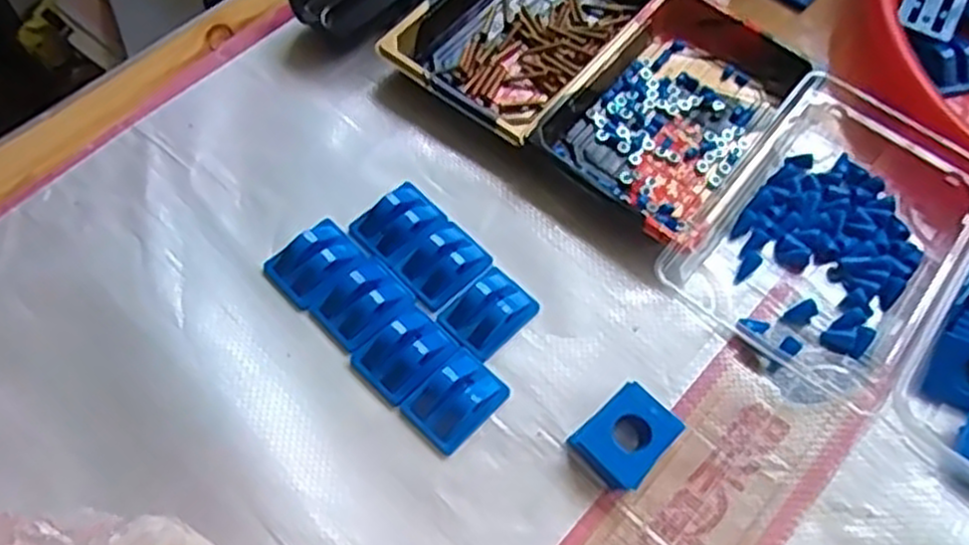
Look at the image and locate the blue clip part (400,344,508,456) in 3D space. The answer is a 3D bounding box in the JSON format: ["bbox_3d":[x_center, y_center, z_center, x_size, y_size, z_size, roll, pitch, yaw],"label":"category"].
[{"bbox_3d":[-0.013,0.059,0.375,0.034,0.015,0.045,41,68,18],"label":"blue clip part"}]

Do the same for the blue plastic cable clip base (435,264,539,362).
[{"bbox_3d":[0.003,0.018,0.398,0.045,0.014,0.034,-41,71,-21],"label":"blue plastic cable clip base"}]

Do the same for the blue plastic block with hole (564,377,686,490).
[{"bbox_3d":[0.066,0.077,0.368,0.036,0.015,0.042,42,68,18],"label":"blue plastic block with hole"}]

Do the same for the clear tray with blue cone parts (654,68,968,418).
[{"bbox_3d":[0.188,-0.027,0.415,0.122,0.026,0.168,36,66,16],"label":"clear tray with blue cone parts"}]

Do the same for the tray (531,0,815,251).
[{"bbox_3d":[0.111,-0.097,0.451,0.099,0.025,0.164,37,67,16],"label":"tray"}]

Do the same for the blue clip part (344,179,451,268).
[{"bbox_3d":[-0.044,-0.028,0.417,0.045,0.011,0.037,-41,71,-21],"label":"blue clip part"}]

